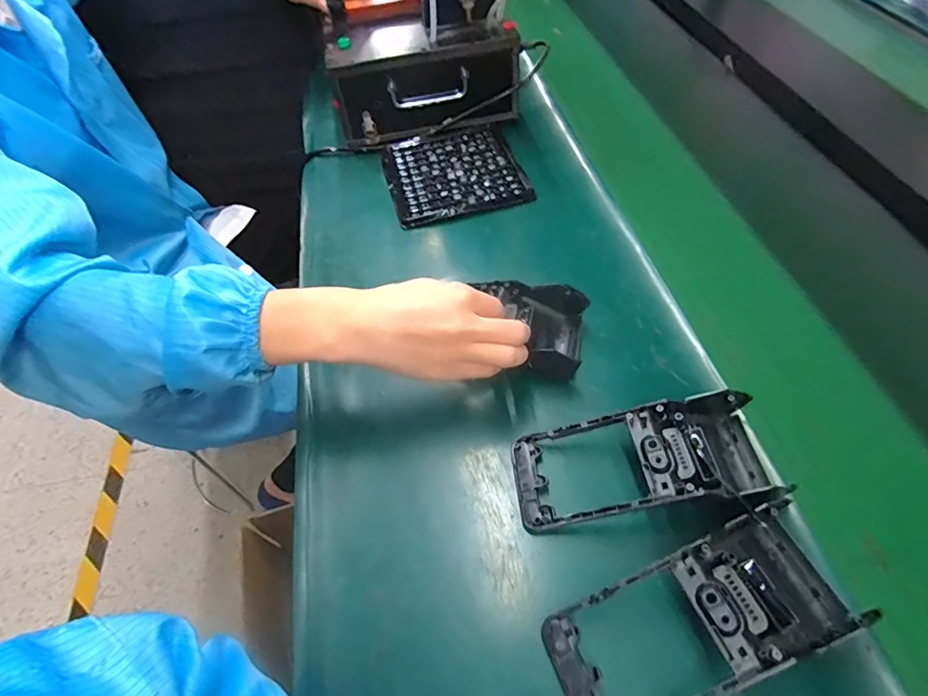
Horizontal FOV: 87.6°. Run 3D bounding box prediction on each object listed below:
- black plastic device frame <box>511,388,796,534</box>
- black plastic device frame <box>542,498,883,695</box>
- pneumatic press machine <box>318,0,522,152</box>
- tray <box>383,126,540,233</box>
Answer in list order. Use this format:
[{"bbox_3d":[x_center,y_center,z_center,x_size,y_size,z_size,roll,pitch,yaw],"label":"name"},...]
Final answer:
[{"bbox_3d":[0.133,0.087,0.355,0.190,0.050,0.091,-11,55,-5],"label":"black plastic device frame"},{"bbox_3d":[0.146,0.165,0.296,0.187,0.048,0.079,-19,56,-10],"label":"black plastic device frame"},{"bbox_3d":[-0.058,-0.454,0.561,0.237,0.353,0.206,-3,55,1],"label":"pneumatic press machine"},{"bbox_3d":[-0.013,-0.216,0.604,0.162,0.012,0.159,-14,55,-7],"label":"tray"}]

